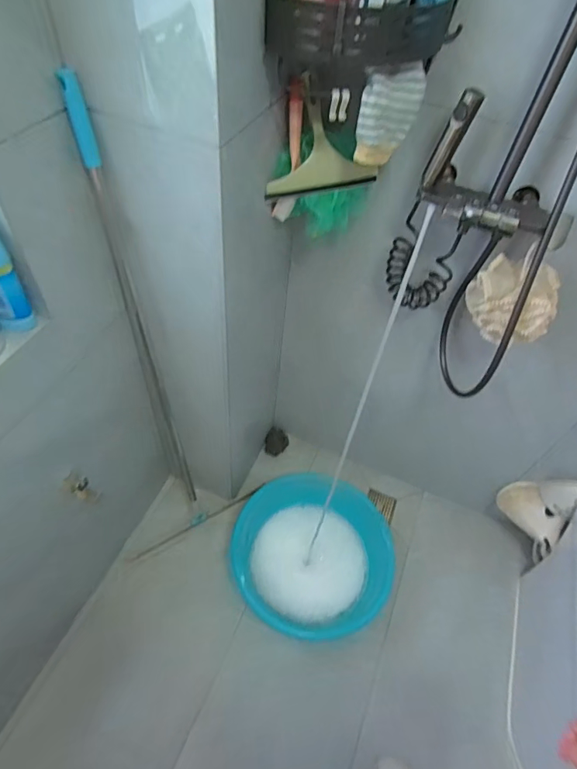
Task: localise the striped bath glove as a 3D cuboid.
[{"bbox_3d":[0.152,-0.410,0.708,0.117,0.122,0.041,-33,61,-26],"label":"striped bath glove"}]

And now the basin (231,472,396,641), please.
[{"bbox_3d":[0.069,0.500,1.370,0.446,0.144,0.420,1,52,-4],"label":"basin"}]

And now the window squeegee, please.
[{"bbox_3d":[0.049,-0.436,0.805,0.204,0.182,0.047,-11,18,-6],"label":"window squeegee"}]

